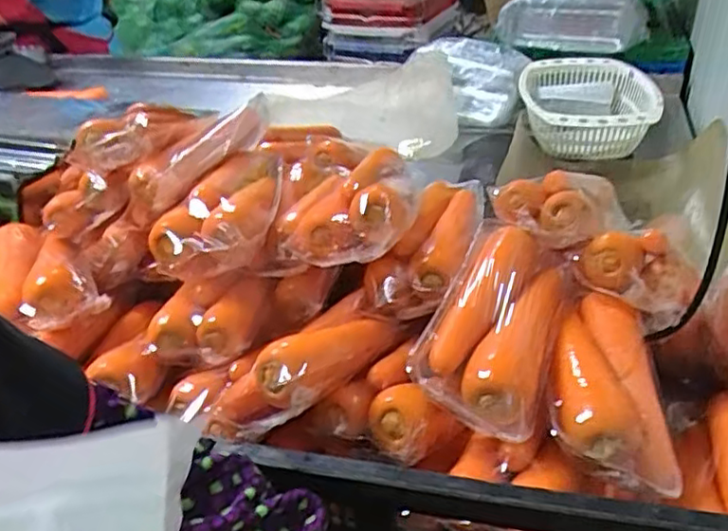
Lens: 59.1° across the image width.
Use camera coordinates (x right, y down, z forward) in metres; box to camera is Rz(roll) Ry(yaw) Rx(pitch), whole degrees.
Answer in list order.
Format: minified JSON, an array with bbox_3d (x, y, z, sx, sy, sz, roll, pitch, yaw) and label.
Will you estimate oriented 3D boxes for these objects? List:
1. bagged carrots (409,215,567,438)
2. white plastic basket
[{"bbox_3d":[0.105,0.036,0.500,0.088,0.039,0.212,11,37,20],"label":"bagged carrots"},{"bbox_3d":[0.411,-0.308,1.195,0.231,0.085,0.367,6,36,14],"label":"white plastic basket"}]

